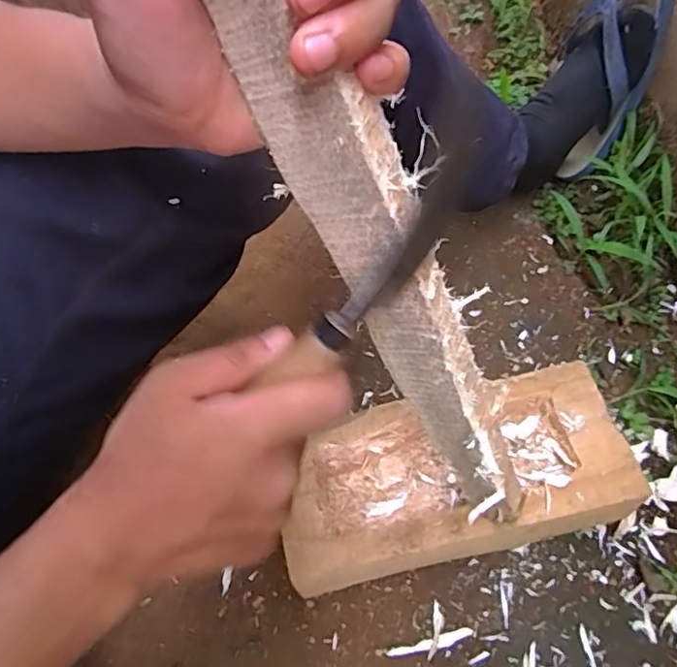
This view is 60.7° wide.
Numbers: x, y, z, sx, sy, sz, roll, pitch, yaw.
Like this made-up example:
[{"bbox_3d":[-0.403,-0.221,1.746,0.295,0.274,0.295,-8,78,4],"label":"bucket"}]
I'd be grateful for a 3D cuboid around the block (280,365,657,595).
[{"bbox_3d":[0.087,0.112,0.447,0.258,0.066,0.122,-15,60,-1],"label":"block"}]

